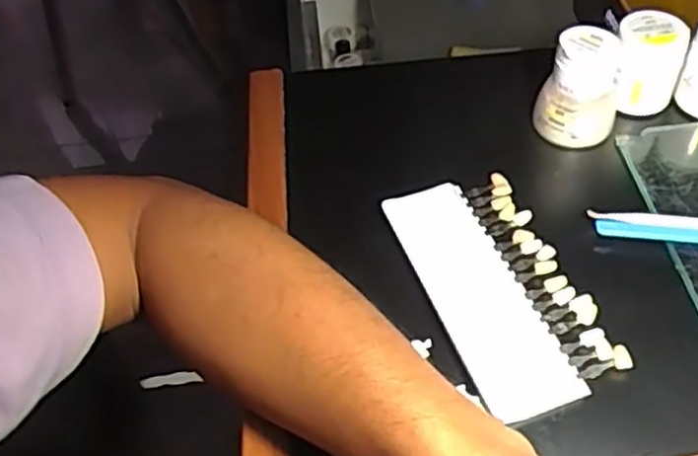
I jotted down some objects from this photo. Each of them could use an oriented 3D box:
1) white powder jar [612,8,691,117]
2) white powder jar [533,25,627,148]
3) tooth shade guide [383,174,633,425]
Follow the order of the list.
[{"bbox_3d":[0.192,-0.108,0.477,0.043,0.058,0.037,-11,50,-5],"label":"white powder jar"},{"bbox_3d":[0.145,-0.089,0.456,0.047,0.064,0.044,13,52,15],"label":"white powder jar"},{"bbox_3d":[0.081,0.029,0.401,0.076,0.009,0.148,-17,51,-10],"label":"tooth shade guide"}]

